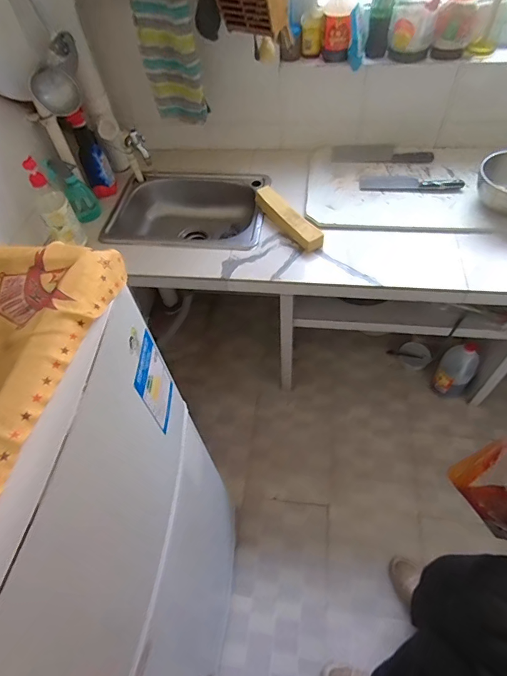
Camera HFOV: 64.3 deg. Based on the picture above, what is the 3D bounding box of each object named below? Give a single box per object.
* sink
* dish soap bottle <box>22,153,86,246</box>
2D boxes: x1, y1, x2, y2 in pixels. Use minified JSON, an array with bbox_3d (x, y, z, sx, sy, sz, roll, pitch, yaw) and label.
[{"bbox_3d":[-0.197,-0.354,1.267,0.463,0.153,0.336,3,55,7],"label":"sink"},{"bbox_3d":[-0.504,-0.338,1.027,0.070,0.229,0.098,-6,54,0],"label":"dish soap bottle"}]

